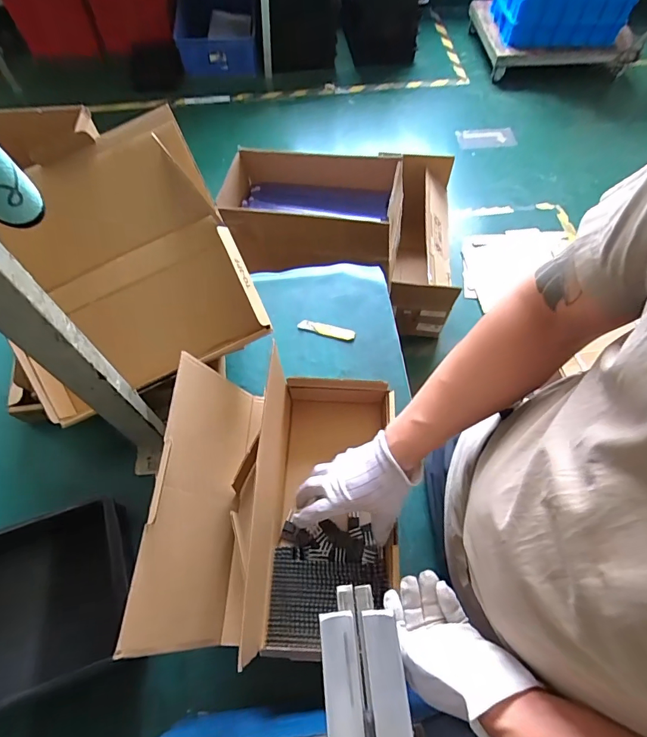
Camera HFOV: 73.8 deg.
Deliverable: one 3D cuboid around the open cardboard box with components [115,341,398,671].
[{"bbox_3d":[-0.049,0.160,0.534,0.275,0.157,0.331,2,62,0],"label":"open cardboard box with components"}]

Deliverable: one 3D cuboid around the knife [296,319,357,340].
[{"bbox_3d":[0.006,-0.072,0.796,0.105,0.008,0.020,13,63,6],"label":"knife"}]

